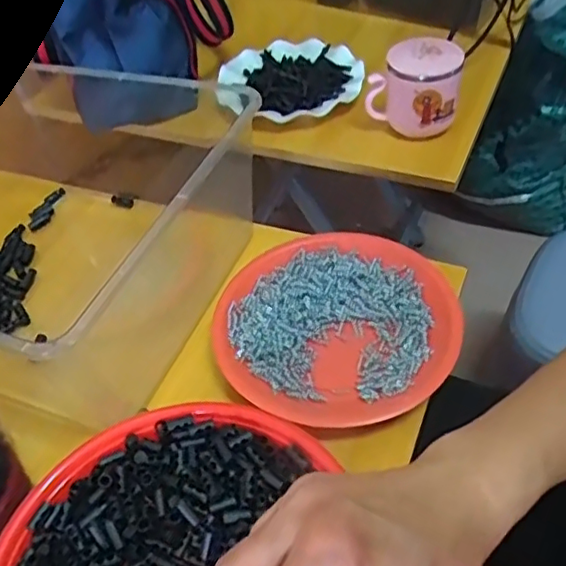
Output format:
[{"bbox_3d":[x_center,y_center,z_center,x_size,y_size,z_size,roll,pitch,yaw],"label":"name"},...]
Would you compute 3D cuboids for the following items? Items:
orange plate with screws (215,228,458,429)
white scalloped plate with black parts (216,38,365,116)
[{"bbox_3d":[0.041,0.027,0.492,0.191,0.031,0.185,-2,50,2],"label":"orange plate with screws"},{"bbox_3d":[0.009,-0.271,0.761,0.177,0.027,0.165,-3,50,2],"label":"white scalloped plate with black parts"}]

